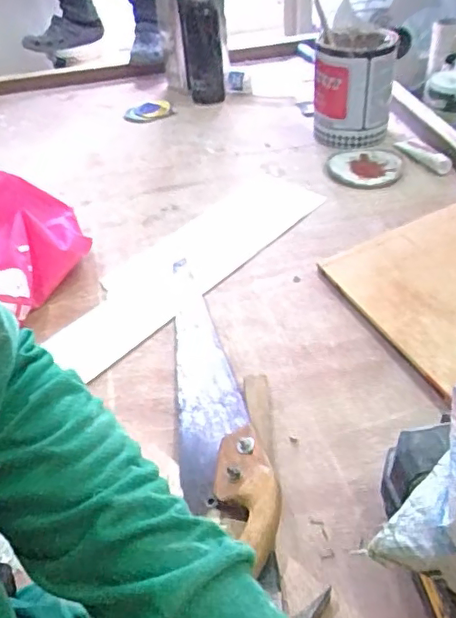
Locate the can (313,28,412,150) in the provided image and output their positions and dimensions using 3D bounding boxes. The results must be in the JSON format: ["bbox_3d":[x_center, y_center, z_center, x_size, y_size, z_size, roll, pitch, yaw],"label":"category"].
[{"bbox_3d":[0.278,-0.492,1.272,0.189,0.198,0.178,-32,47,-28],"label":"can"}]

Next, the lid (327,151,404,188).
[{"bbox_3d":[0.280,-0.294,1.188,0.144,0.014,0.157,-3,41,3],"label":"lid"}]

